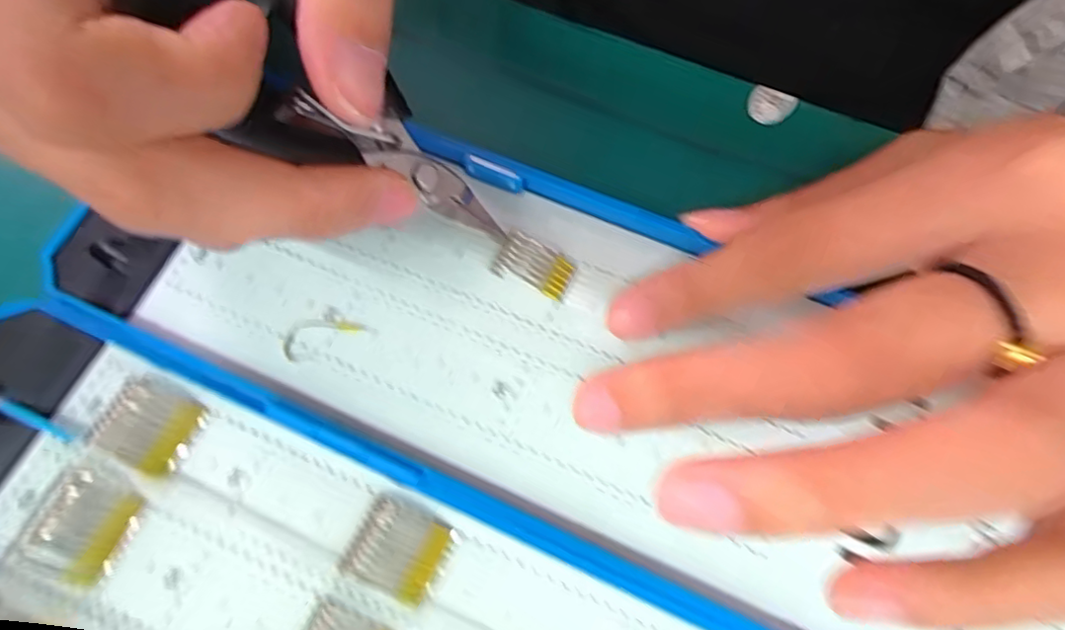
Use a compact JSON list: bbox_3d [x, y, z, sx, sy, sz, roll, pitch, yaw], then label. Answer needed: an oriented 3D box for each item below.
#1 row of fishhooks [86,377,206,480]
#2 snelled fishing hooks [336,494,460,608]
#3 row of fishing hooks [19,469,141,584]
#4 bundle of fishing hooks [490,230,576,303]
[{"bbox_3d":[-0.095,0.028,0.148,0.020,0.006,0.020,26,72,10],"label":"row of fishhooks"},{"bbox_3d":[-0.031,0.055,0.139,0.022,0.006,0.019,23,71,9],"label":"snelled fishing hooks"},{"bbox_3d":[-0.108,0.051,0.142,0.024,0.005,0.023,22,71,9],"label":"row of fishing hooks"},{"bbox_3d":[0.001,-0.014,0.162,0.021,0.004,0.013,26,85,-2],"label":"bundle of fishing hooks"}]

